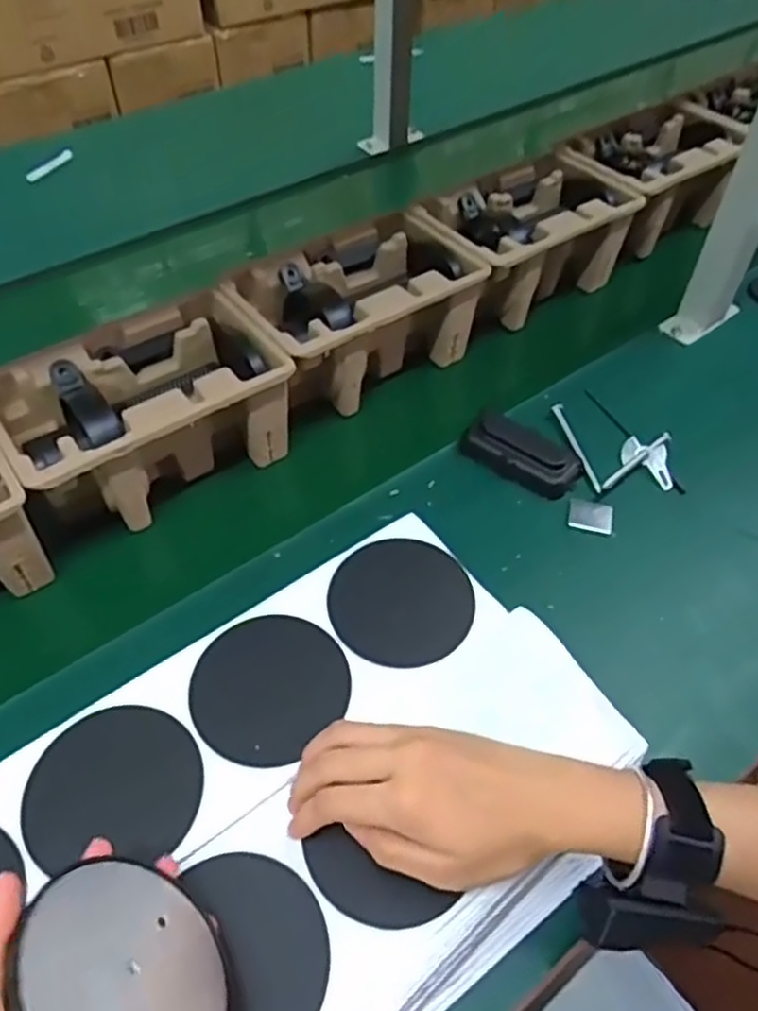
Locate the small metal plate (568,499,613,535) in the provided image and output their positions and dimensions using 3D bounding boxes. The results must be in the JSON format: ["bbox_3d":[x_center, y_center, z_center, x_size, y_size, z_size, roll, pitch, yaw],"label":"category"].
[{"bbox_3d":[0.182,0.009,0.614,0.038,0.004,0.036,8,50,5],"label":"small metal plate"}]

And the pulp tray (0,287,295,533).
[{"bbox_3d":[-0.199,-0.076,0.612,0.220,0.100,0.142,-28,56,-23],"label":"pulp tray"}]

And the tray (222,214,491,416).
[{"bbox_3d":[-0.022,-0.185,0.704,0.219,0.099,0.148,-27,55,-23],"label":"tray"}]

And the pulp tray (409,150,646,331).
[{"bbox_3d":[0.157,-0.294,0.795,0.233,0.097,0.142,-30,56,-24],"label":"pulp tray"}]

